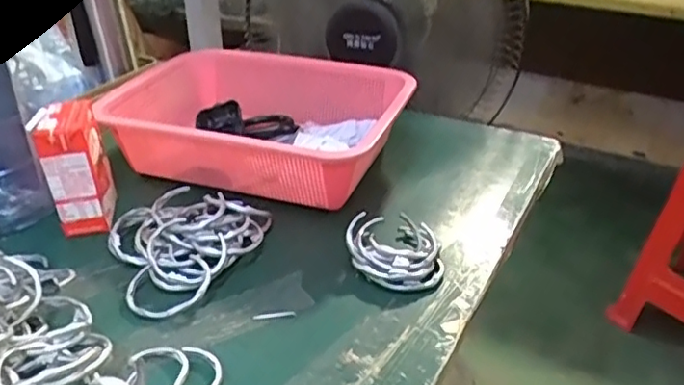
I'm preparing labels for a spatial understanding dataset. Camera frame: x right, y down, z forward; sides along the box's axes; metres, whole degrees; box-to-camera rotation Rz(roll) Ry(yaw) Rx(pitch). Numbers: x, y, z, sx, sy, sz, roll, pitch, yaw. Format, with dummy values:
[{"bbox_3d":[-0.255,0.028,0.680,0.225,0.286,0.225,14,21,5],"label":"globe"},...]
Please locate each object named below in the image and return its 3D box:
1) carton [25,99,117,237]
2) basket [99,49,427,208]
[{"bbox_3d":[-0.245,-0.025,0.562,0.049,0.107,0.067,-5,31,-9],"label":"carton"},{"bbox_3d":[-0.089,-0.080,0.657,0.307,0.078,0.204,11,32,17],"label":"basket"}]

